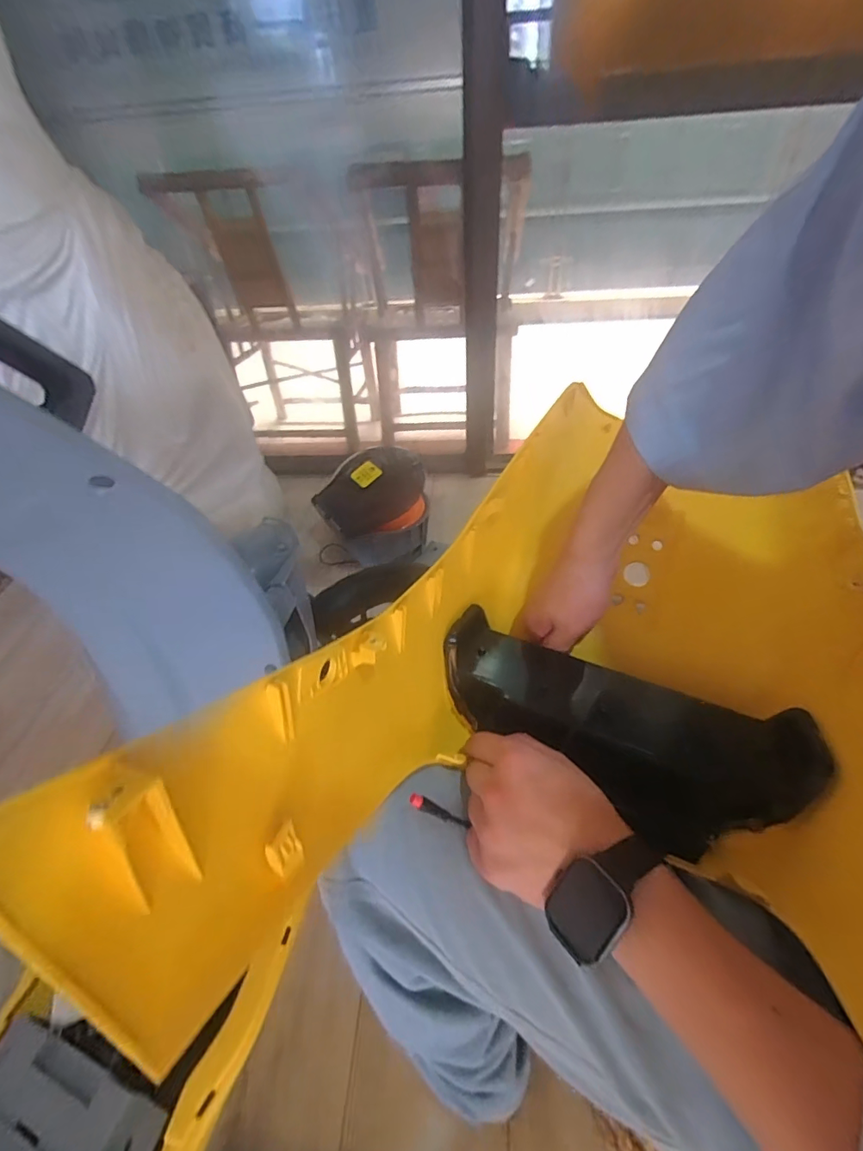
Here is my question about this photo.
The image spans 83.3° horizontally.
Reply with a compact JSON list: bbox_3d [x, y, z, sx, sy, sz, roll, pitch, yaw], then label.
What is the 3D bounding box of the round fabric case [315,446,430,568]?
[{"bbox_3d":[-0.150,-0.168,1.285,0.267,0.243,0.205,-10,42,-7],"label":"round fabric case"}]

